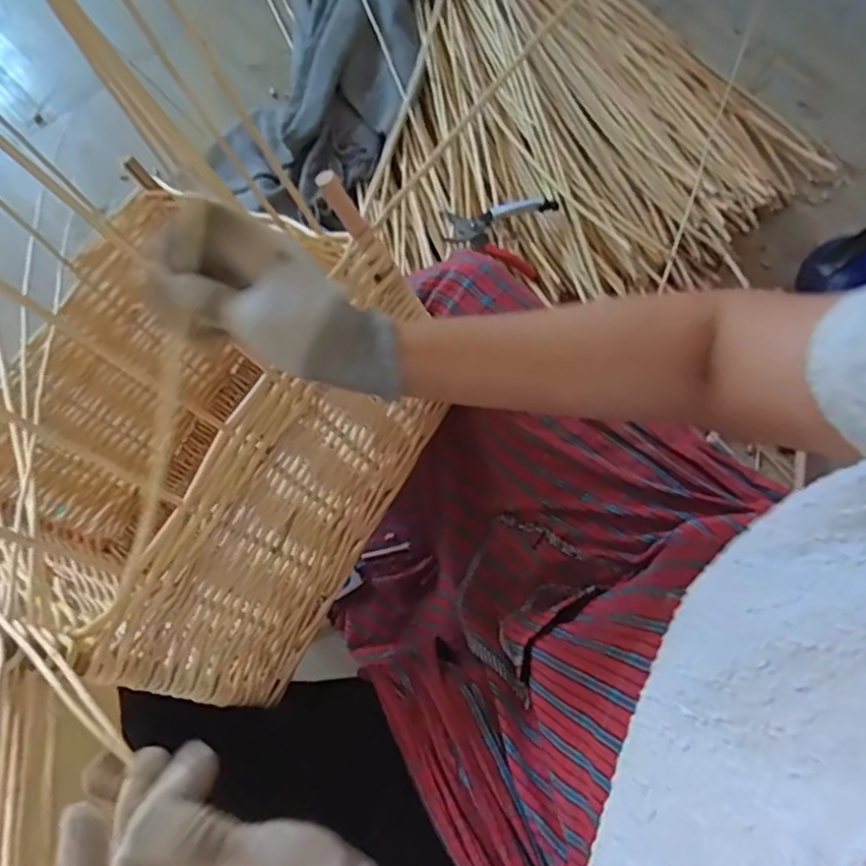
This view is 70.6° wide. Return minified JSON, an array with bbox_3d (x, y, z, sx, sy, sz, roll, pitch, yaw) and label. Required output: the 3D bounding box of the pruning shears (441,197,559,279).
[{"bbox_3d":[0.098,-0.326,0.966,0.167,0.032,0.137,15,74,5],"label":"pruning shears"}]

